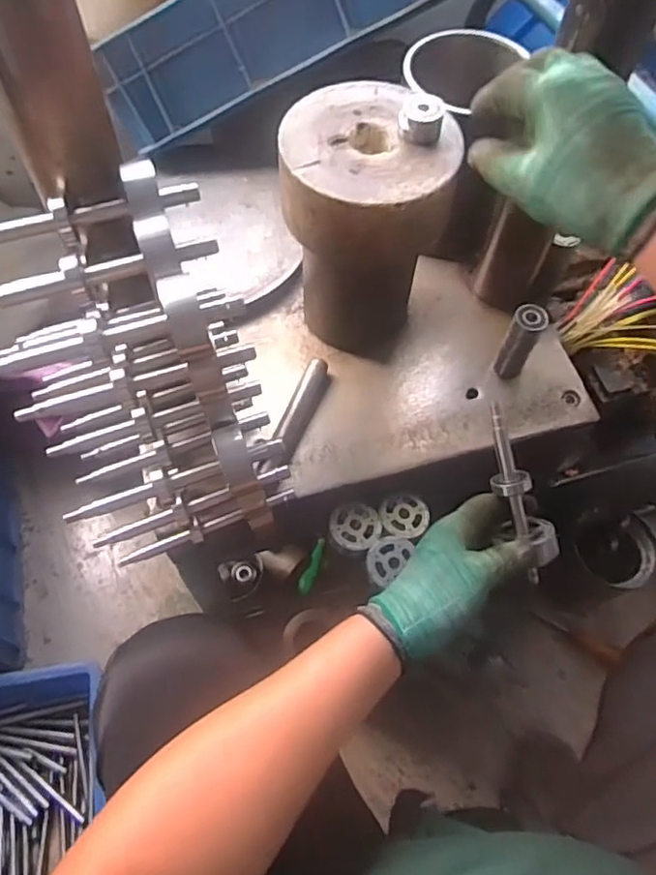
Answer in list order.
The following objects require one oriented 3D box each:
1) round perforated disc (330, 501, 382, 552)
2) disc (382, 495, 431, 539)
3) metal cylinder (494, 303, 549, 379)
[{"bbox_3d":[0.028,0.088,0.622,0.050,0.011,0.050,1,62,-2],"label":"round perforated disc"},{"bbox_3d":[0.079,0.080,0.638,0.050,0.009,0.047,1,62,-2],"label":"disc"},{"bbox_3d":[0.194,-0.095,0.636,0.031,0.090,0.032,1,62,-2],"label":"metal cylinder"}]

